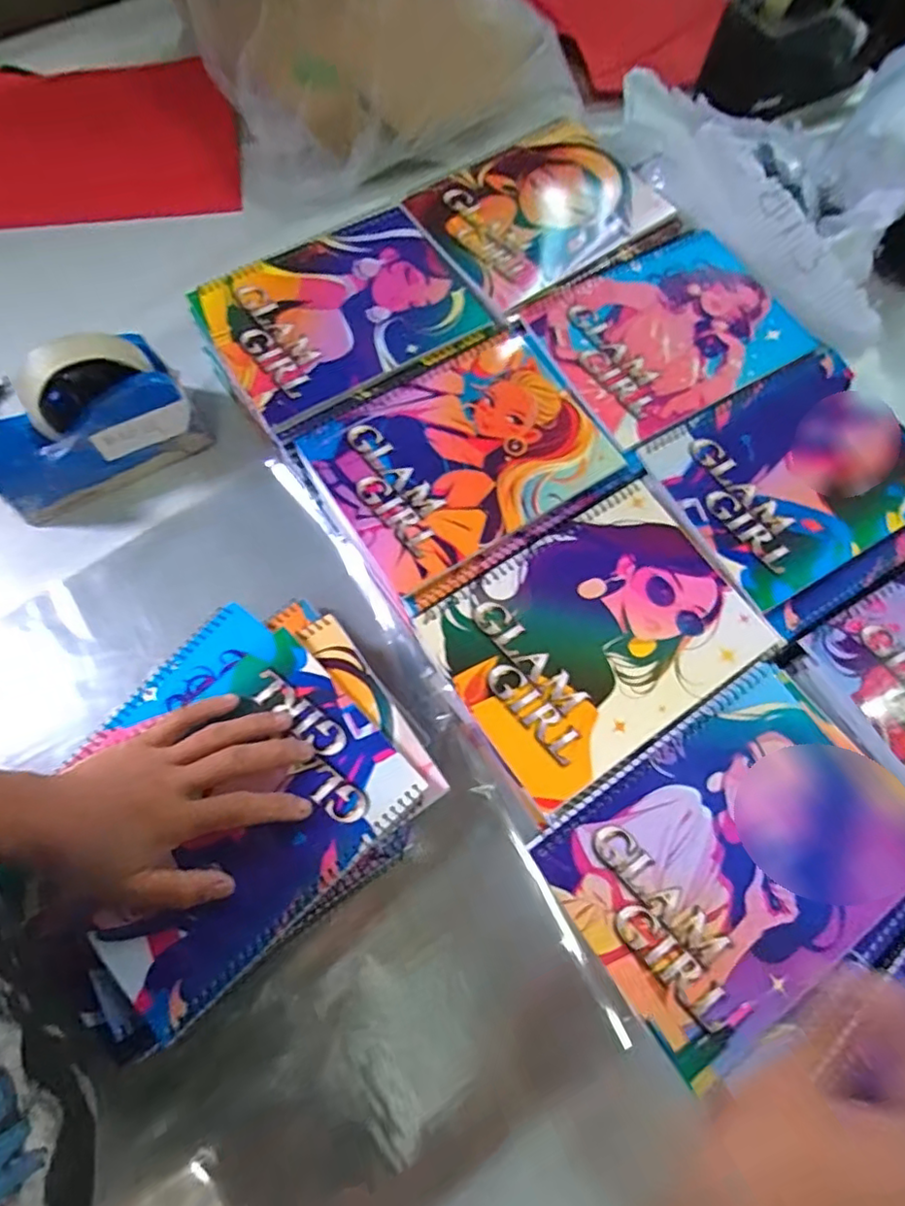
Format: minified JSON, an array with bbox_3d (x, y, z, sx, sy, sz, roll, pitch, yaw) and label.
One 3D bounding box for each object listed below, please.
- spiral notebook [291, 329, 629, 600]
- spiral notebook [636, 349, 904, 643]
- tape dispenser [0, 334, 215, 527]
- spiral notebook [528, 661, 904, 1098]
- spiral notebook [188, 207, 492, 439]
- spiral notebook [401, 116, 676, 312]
[{"bbox_3d":[0.006,-0.109,0.439,0.192,0.007,0.148,-31,74,-12],"label":"spiral notebook"},{"bbox_3d":[0.261,-0.090,0.444,0.190,0.011,0.168,-30,74,-12],"label":"spiral notebook"},{"bbox_3d":[-0.286,-0.138,0.454,0.156,0.110,0.061,-29,75,-10],"label":"tape dispenser"},{"bbox_3d":[0.172,0.145,0.353,0.207,0.007,0.148,-33,74,-13],"label":"spiral notebook"},{"bbox_3d":[-0.086,-0.233,0.477,0.195,0.008,0.144,-31,74,-12],"label":"spiral notebook"},{"bbox_3d":[0.084,-0.348,0.525,0.205,0.006,0.144,-32,74,-13],"label":"spiral notebook"}]

